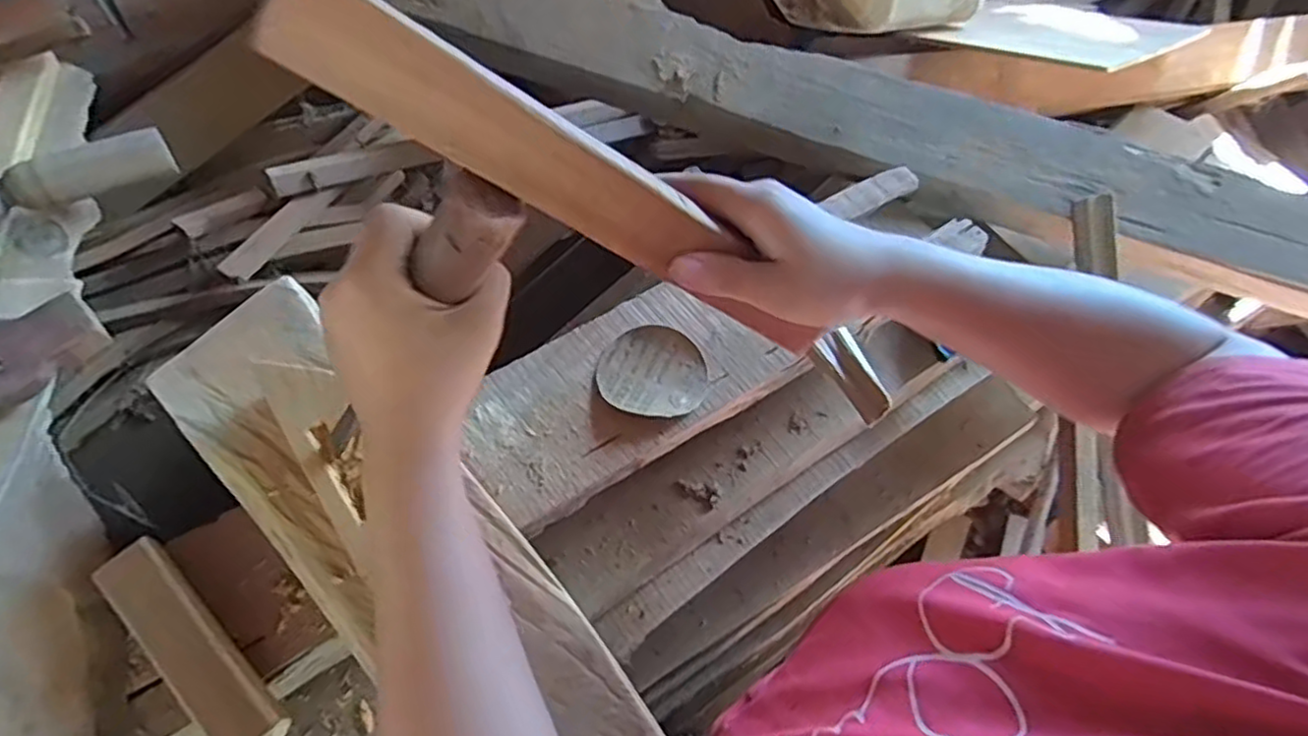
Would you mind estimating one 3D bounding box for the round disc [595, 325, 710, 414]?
[{"bbox_3d":[0.000,0.002,0.617,0.095,0.006,0.090,1,59,-2],"label":"round disc"}]

